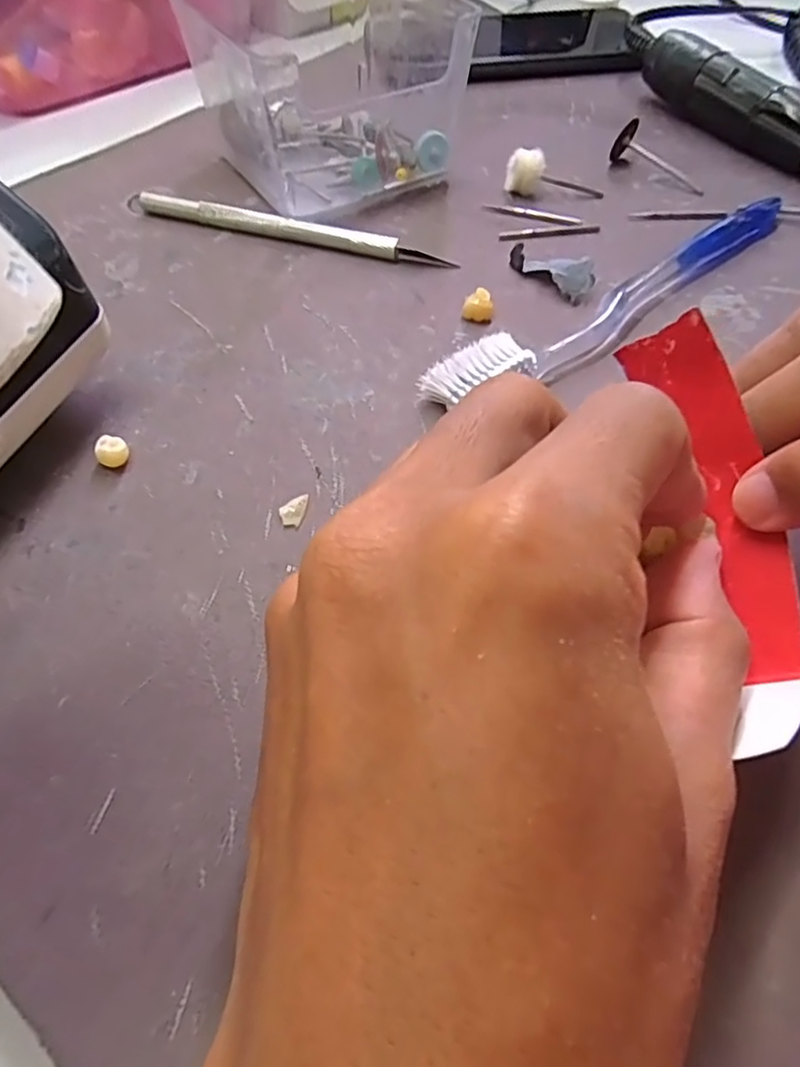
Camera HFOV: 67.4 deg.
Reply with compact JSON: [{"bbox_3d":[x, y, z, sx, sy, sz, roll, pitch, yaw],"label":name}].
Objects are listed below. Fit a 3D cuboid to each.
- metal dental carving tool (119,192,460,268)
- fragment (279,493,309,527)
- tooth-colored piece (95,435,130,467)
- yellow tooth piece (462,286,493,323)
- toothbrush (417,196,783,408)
[{"bbox_3d":[-0.050,-0.127,0.249,0.143,0.009,0.008,14,57,9],"label":"metal dental carving tool"},{"bbox_3d":[-0.031,-0.008,0.170,0.007,0.004,0.011,10,56,7],"label":"fragment"},{"bbox_3d":[-0.086,-0.024,0.179,0.007,0.008,0.007,1,56,0],"label":"tooth-colored piece"},{"bbox_3d":[0.029,-0.083,0.218,0.011,0.010,0.006,9,56,6],"label":"yellow tooth piece"},{"bbox_3d":[0.086,-0.087,0.220,0.185,0.012,0.021,-32,62,-20],"label":"toothbrush"}]

